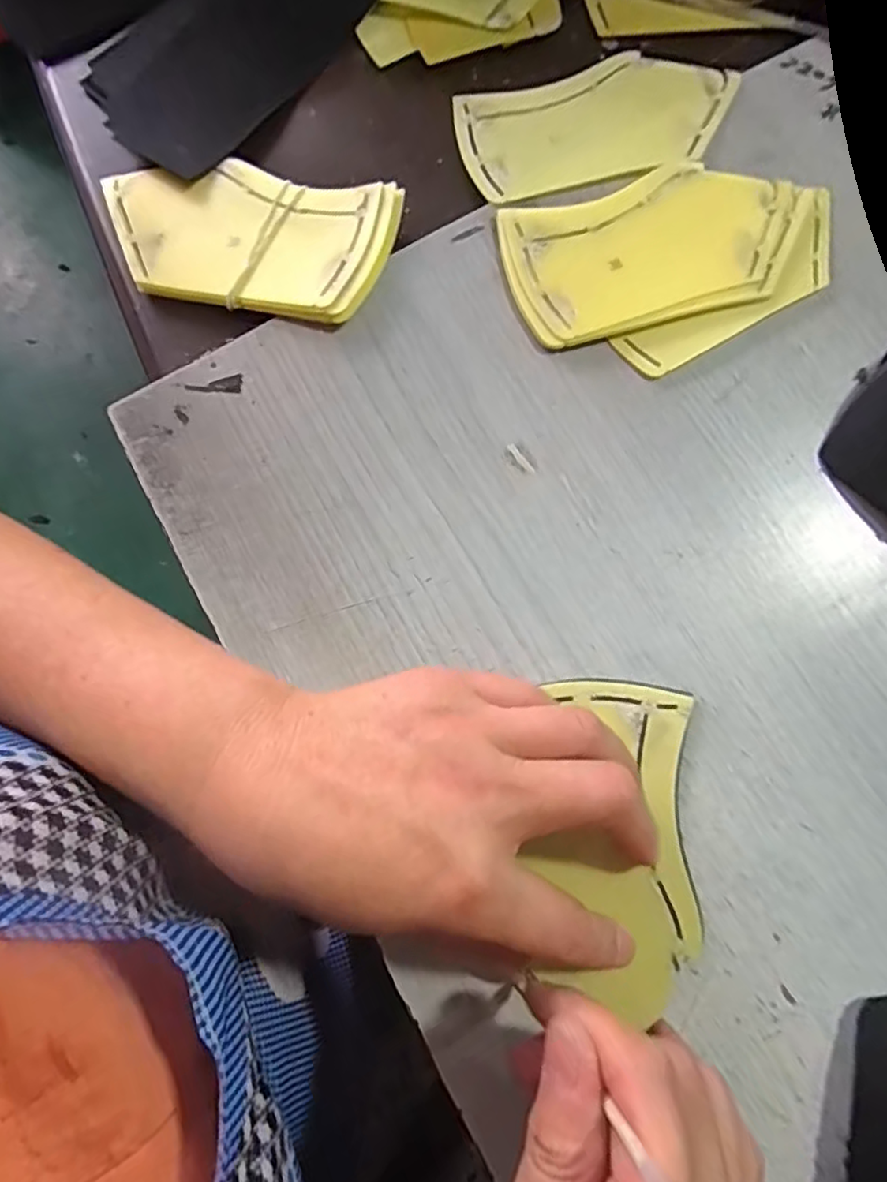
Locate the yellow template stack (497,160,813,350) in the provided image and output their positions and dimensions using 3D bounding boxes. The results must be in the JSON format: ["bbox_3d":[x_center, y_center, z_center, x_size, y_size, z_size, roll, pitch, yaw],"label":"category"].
[{"bbox_3d":[0.102,-0.162,0.292,0.140,0.008,0.076,-14,78,-2],"label":"yellow template stack"}]

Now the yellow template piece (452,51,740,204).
[{"bbox_3d":[0.081,-0.239,0.315,0.139,0.005,0.077,-16,73,-1],"label":"yellow template piece"}]

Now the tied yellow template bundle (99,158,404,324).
[{"bbox_3d":[-0.096,-0.173,0.300,0.139,0.012,0.075,13,78,4],"label":"tied yellow template bundle"}]

